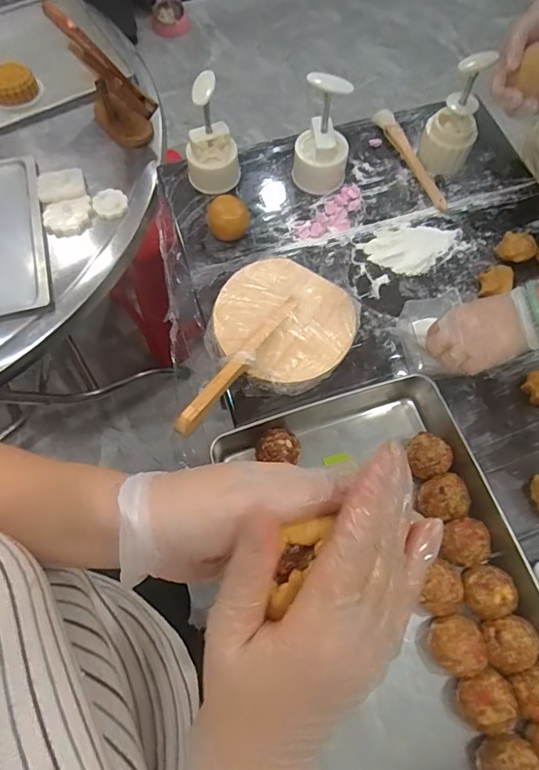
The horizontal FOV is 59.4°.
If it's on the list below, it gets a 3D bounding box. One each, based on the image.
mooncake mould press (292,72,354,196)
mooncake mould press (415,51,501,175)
[{"bbox_3d":[0.077,-0.353,0.675,0.080,0.156,0.065,7,68,2],"label":"mooncake mould press"},{"bbox_3d":[0.274,-0.394,0.685,0.074,0.163,0.071,21,69,8],"label":"mooncake mould press"}]

